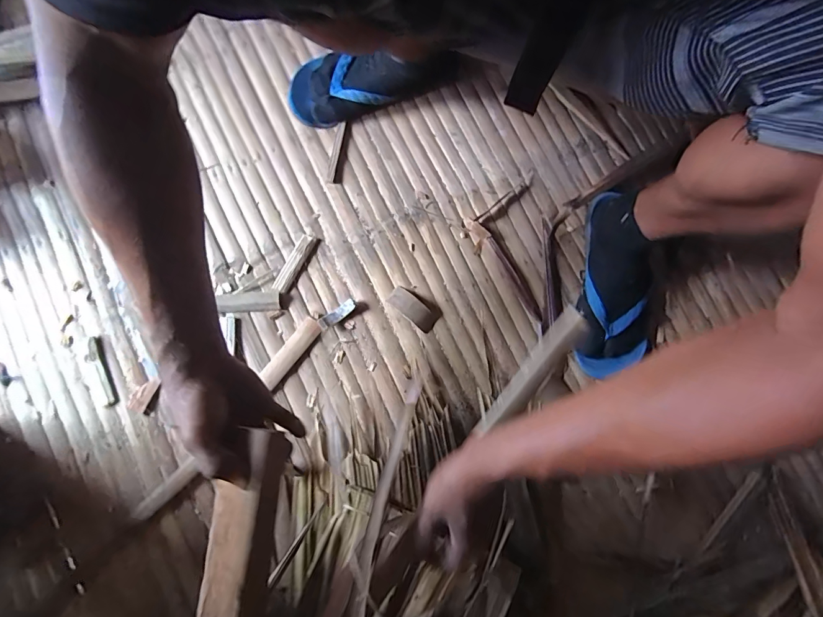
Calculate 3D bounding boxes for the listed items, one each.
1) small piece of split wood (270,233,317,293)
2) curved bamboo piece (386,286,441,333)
[{"bbox_3d":[-0.164,-0.064,0.549,0.021,0.005,0.089,25,80,4],"label":"small piece of split wood"},{"bbox_3d":[0.003,0.000,0.548,0.074,0.010,0.033,37,81,-6],"label":"curved bamboo piece"}]

